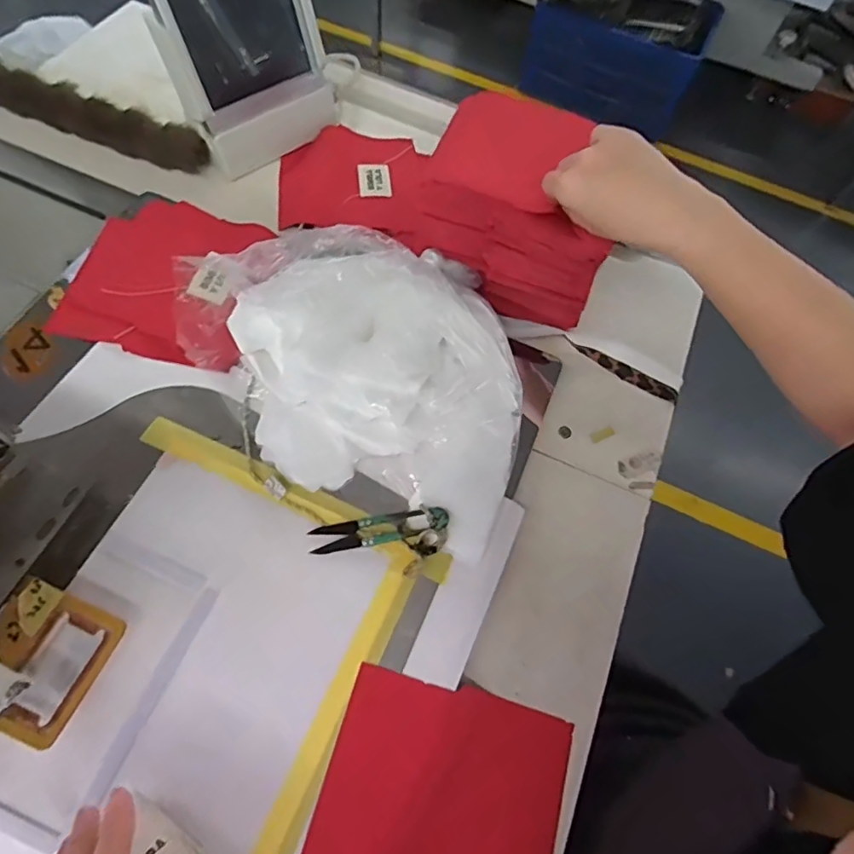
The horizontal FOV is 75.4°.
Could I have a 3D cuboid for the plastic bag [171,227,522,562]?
[{"bbox_3d":[-0.051,-0.061,0.474,0.295,0.104,0.229,23,63,5],"label":"plastic bag"}]

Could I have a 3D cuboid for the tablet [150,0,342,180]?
[{"bbox_3d":[-0.180,-0.397,0.533,0.165,0.247,0.041,-38,49,-18],"label":"tablet"}]

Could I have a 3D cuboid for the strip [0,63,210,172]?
[{"bbox_3d":[-0.428,-0.357,0.607,0.397,0.033,0.041,21,63,5],"label":"strip"}]

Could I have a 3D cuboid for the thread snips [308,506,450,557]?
[{"bbox_3d":[-0.035,0.081,0.423,0.102,0.013,0.036,-2,64,-7],"label":"thread snips"}]

